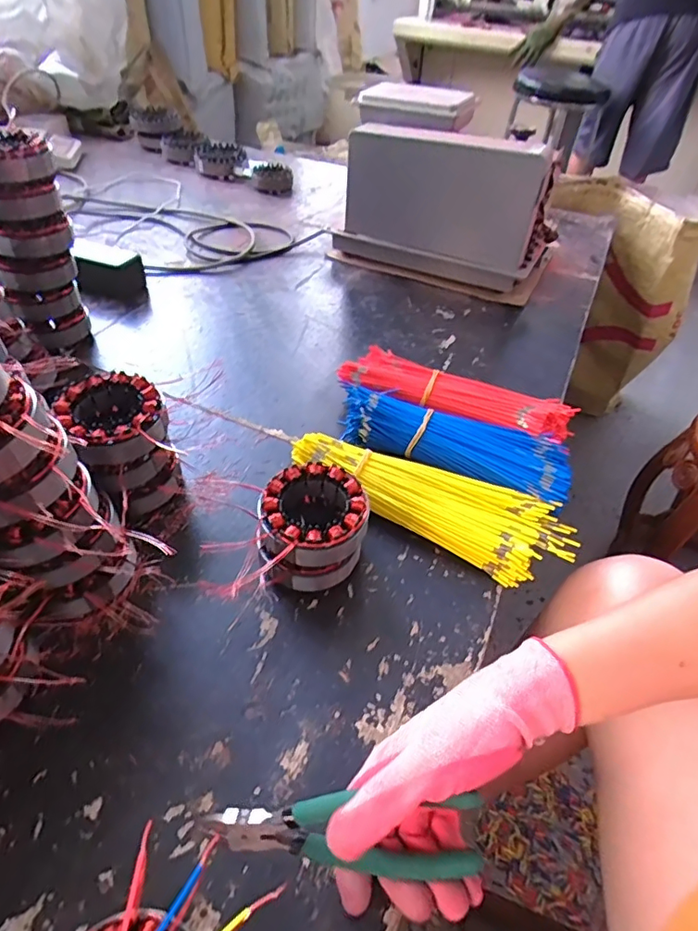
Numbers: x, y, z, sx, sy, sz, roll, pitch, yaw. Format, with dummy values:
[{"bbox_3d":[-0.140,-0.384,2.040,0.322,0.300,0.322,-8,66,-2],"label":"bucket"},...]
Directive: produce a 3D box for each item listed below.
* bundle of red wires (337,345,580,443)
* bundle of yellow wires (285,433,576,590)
[{"bbox_3d":[0.122,-0.075,0.618,0.267,0.046,0.080,20,47,14],"label":"bundle of red wires"},{"bbox_3d":[0.078,0.030,0.508,0.270,0.041,0.090,25,48,19],"label":"bundle of yellow wires"}]

